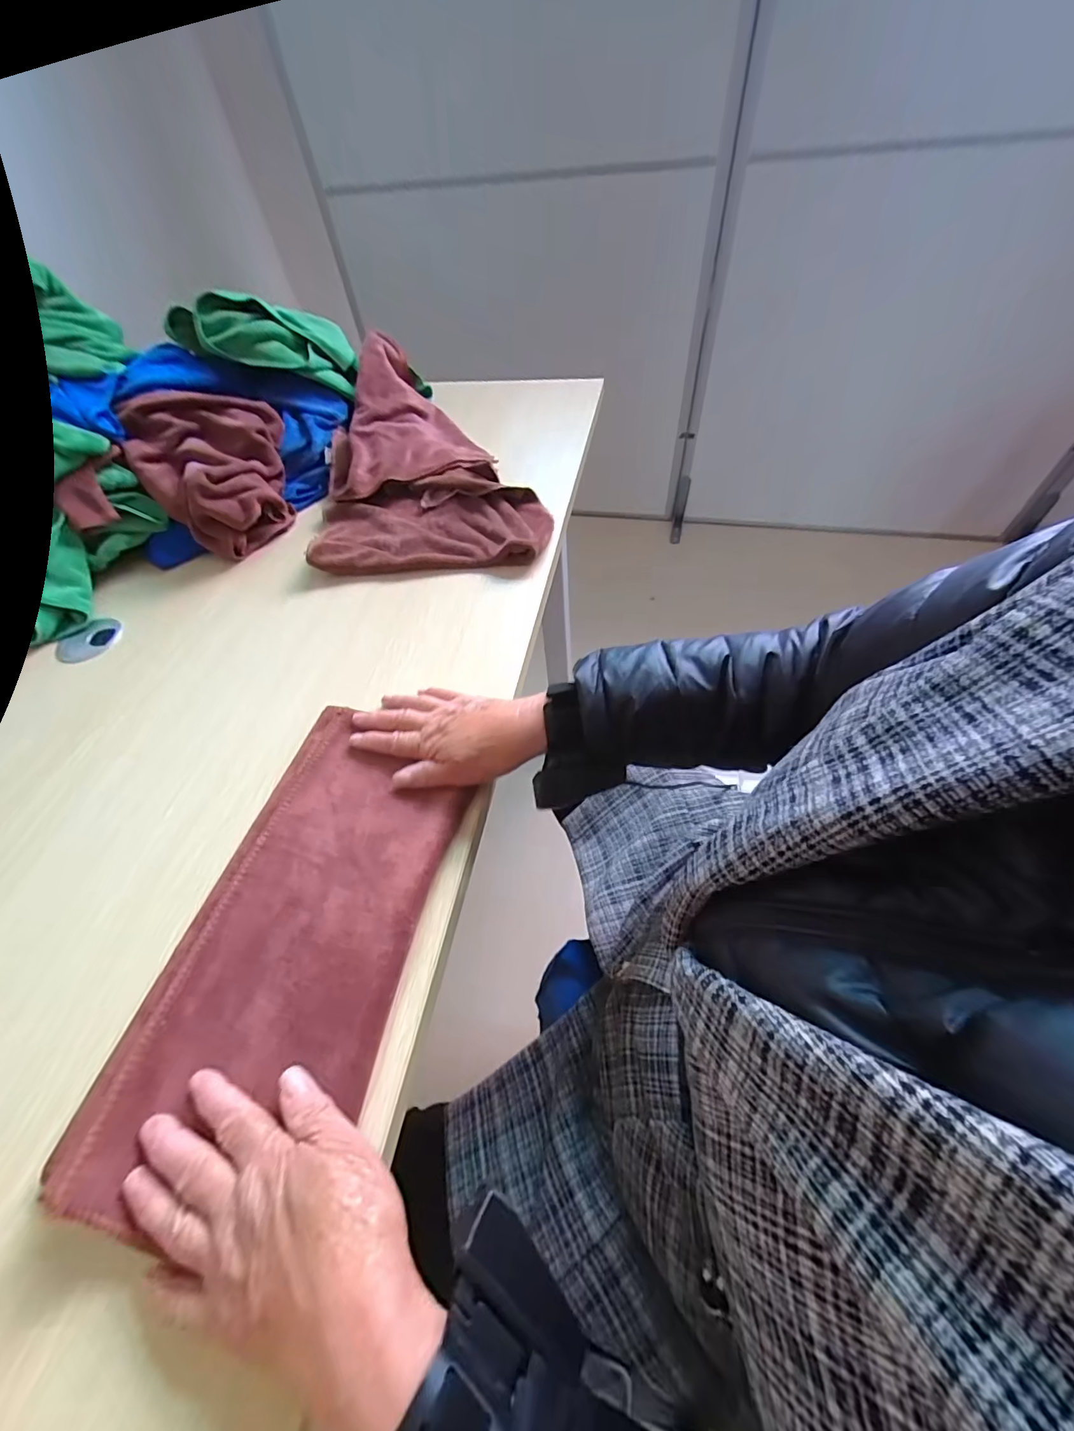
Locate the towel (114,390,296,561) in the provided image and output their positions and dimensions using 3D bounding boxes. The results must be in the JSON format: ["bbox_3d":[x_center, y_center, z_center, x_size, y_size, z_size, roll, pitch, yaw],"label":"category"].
[{"bbox_3d":[-0.439,-0.325,0.641,0.176,0.122,0.216,-10,54,-2],"label":"towel"}]

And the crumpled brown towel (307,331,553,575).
[{"bbox_3d":[-0.168,-0.387,0.675,0.287,0.086,0.530,-12,54,-3],"label":"crumpled brown towel"}]

